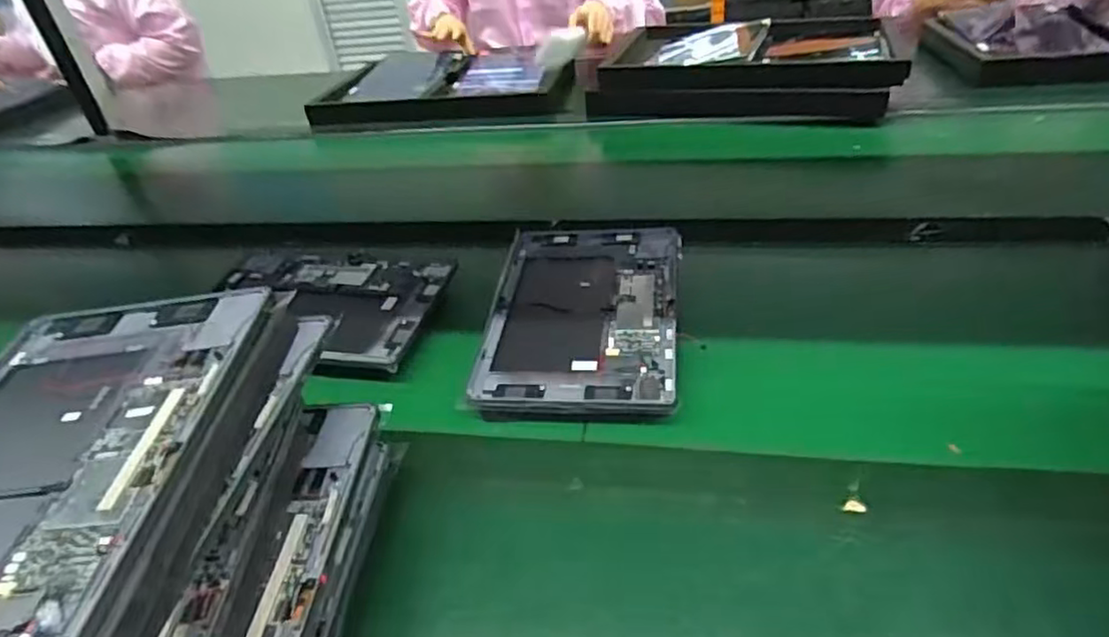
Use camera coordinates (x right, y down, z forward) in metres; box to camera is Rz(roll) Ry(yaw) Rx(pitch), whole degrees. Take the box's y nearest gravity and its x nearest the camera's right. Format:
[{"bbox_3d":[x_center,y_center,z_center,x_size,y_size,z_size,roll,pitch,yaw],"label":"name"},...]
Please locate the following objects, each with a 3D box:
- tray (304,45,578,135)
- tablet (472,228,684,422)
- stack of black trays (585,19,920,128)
[{"bbox_3d":[-0.200,-0.459,1.283,0.466,0.053,0.376,-1,38,9],"label":"tray"},{"bbox_3d":[0.028,-0.013,0.611,0.169,0.010,0.279,0,38,11],"label":"tablet"},{"bbox_3d":[0.318,-0.409,1.093,0.452,0.095,0.290,10,40,22],"label":"stack of black trays"}]

